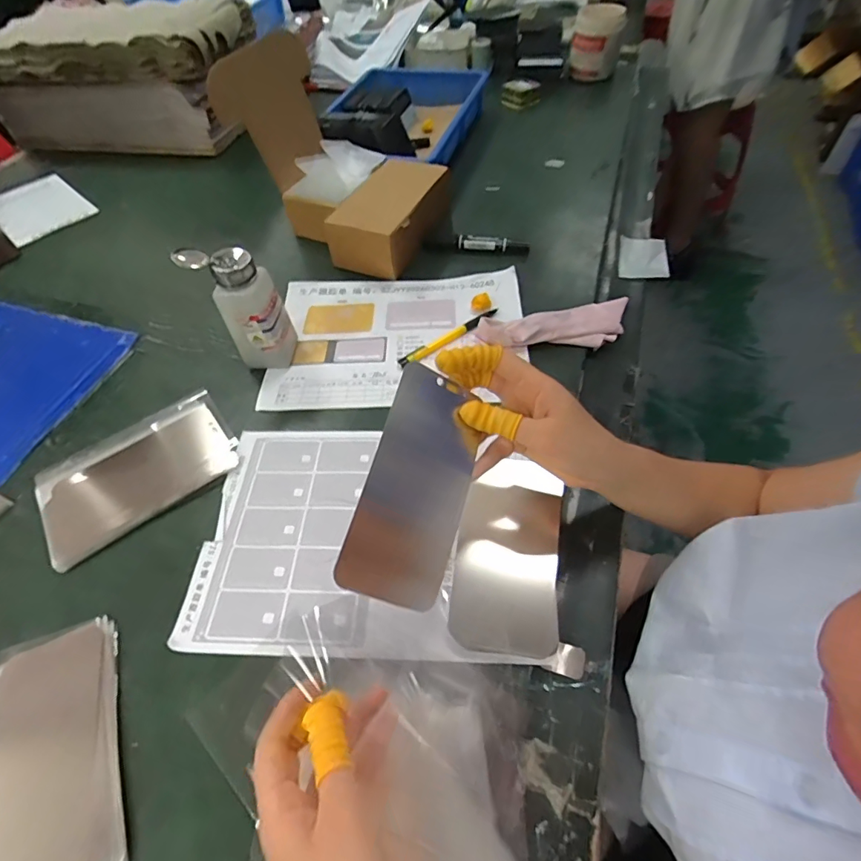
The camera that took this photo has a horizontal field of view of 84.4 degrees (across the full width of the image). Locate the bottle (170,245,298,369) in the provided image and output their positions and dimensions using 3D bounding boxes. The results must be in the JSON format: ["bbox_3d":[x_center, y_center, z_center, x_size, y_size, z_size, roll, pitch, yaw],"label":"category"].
[{"bbox_3d":[-0.194,-0.128,0.499,0.071,0.132,0.051,0,55,4],"label":"bottle"}]

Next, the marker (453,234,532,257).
[{"bbox_3d":[0.082,-0.251,0.643,0.102,0.023,0.014,10,56,11],"label":"marker"}]

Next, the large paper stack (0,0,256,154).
[{"bbox_3d":[-0.580,-0.669,0.896,0.466,0.181,0.210,9,55,11],"label":"large paper stack"}]

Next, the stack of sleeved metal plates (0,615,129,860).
[{"bbox_3d":[-0.275,0.228,0.320,0.119,0.007,0.179,-22,56,-11],"label":"stack of sleeved metal plates"}]

